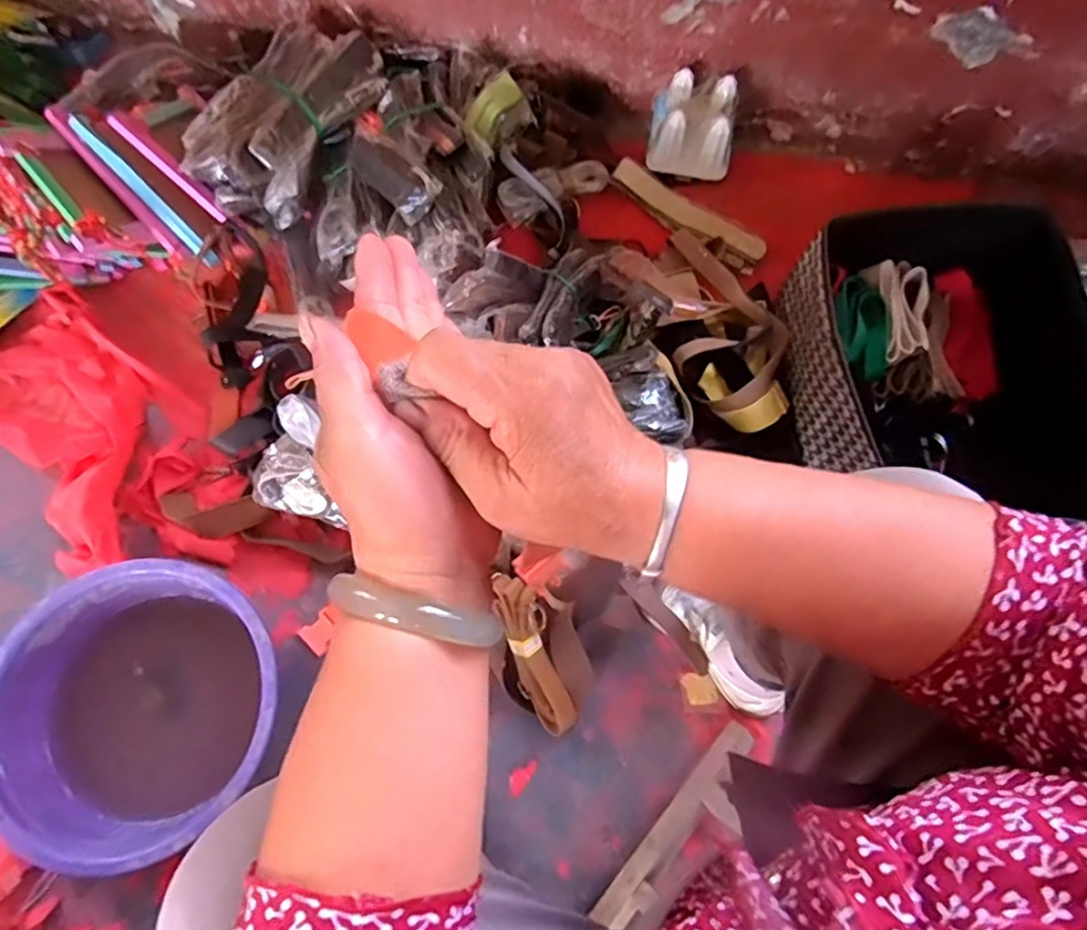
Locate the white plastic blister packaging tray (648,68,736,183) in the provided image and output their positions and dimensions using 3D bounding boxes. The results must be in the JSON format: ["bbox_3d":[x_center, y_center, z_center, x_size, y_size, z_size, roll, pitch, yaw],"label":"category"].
[{"bbox_3d":[0.222,-0.498,0.946,0.123,0.117,0.098,11,72,2],"label":"white plastic blister packaging tray"}]

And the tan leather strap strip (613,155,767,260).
[{"bbox_3d":[0.220,-0.382,0.963,0.252,0.011,0.042,33,91,3],"label":"tan leather strap strip"}]

